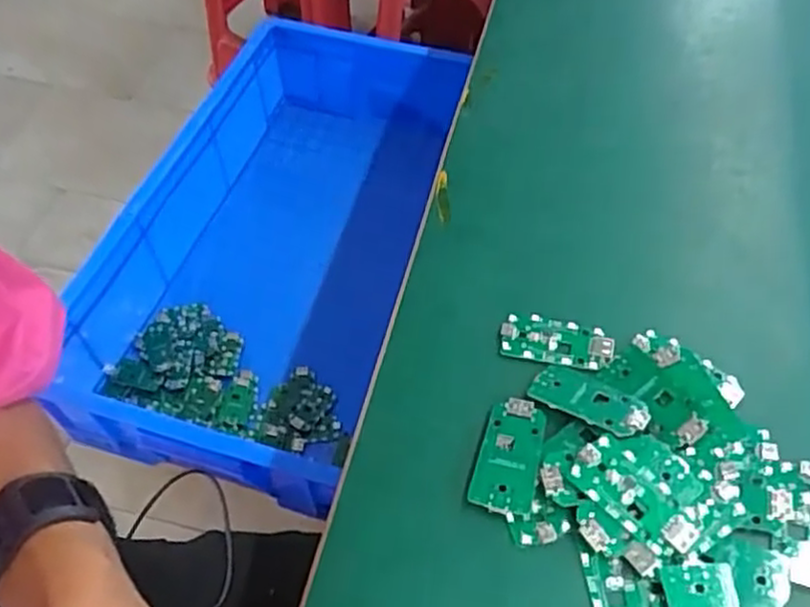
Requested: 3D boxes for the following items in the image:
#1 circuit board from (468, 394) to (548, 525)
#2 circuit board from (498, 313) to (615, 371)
[{"bbox_3d":[0.056,0.081,0.383,0.032,0.010,0.063,14,55,10],"label":"circuit board"},{"bbox_3d":[0.089,0.023,0.423,0.063,0.008,0.030,13,54,8],"label":"circuit board"}]

